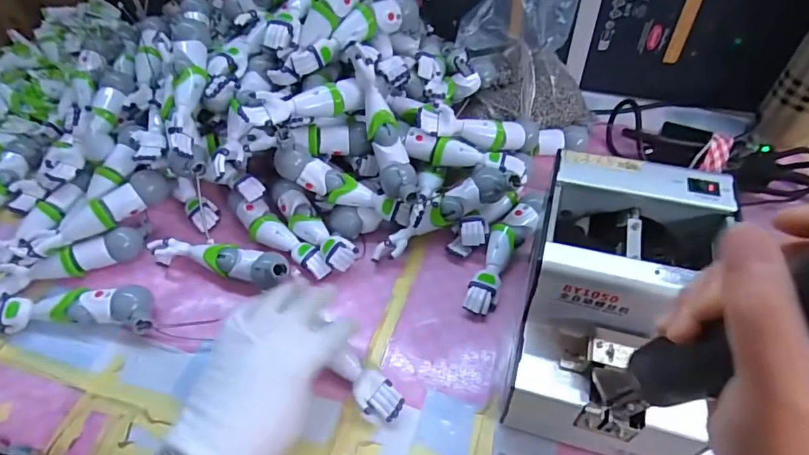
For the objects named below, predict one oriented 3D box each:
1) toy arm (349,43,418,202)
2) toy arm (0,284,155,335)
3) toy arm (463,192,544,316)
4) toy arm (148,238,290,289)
[{"bbox_3d":[-0.021,-0.101,0.464,0.033,0.040,0.157,-18,94,-7],"label":"toy arm"},{"bbox_3d":[-0.300,0.073,0.437,0.139,0.028,0.046,1,50,4],"label":"toy arm"},{"bbox_3d":[0.098,0.019,0.463,0.033,0.027,0.146,23,55,20],"label":"toy arm"},{"bbox_3d":[-0.178,0.029,0.462,0.153,0.035,0.037,14,52,14],"label":"toy arm"}]

